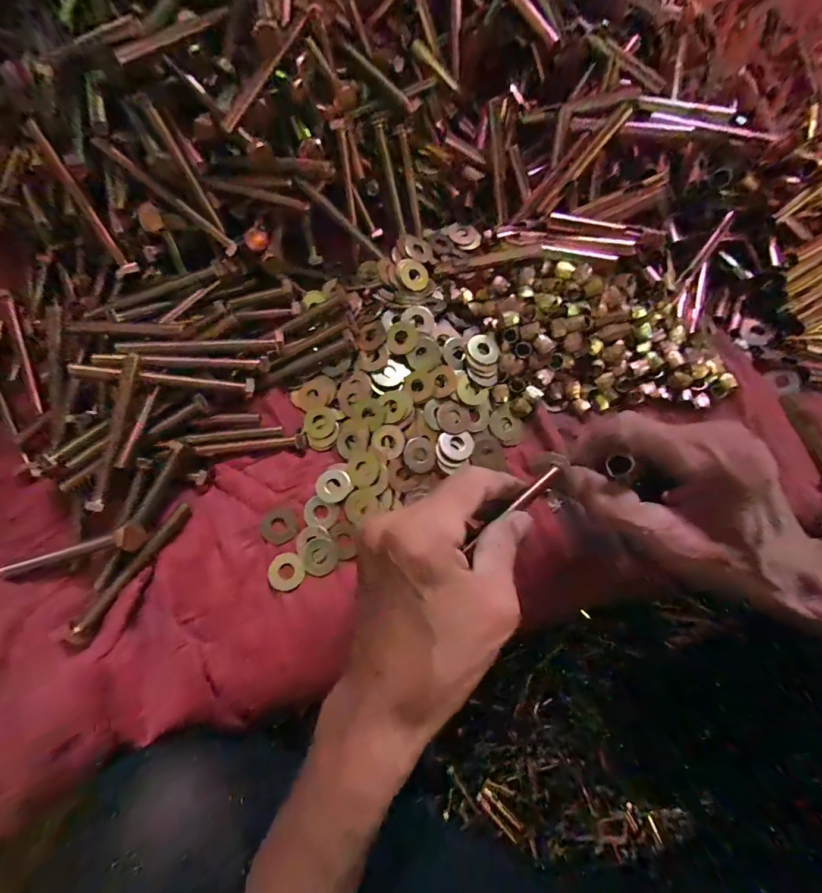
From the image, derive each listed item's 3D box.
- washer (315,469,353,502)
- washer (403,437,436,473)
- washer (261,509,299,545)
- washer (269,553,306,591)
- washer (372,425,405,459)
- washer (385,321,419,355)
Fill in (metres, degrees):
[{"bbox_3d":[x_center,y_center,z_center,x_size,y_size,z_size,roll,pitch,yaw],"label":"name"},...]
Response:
[{"bbox_3d":[-0.055,0.028,0.282,0.025,0.004,0.023,0,75,-1],"label":"washer"},{"bbox_3d":[0.006,0.006,0.284,0.023,0.004,0.024,0,75,-1],"label":"washer"},{"bbox_3d":[-0.092,0.056,0.277,0.025,0.004,0.023,0,78,0],"label":"washer"},{"bbox_3d":[-0.084,0.085,0.269,0.022,0.006,0.024,0,75,-1],"label":"washer"},{"bbox_3d":[-0.016,-0.003,0.287,0.022,0.004,0.024,-23,80,4],"label":"washer"},{"bbox_3d":[-0.007,-0.081,0.298,0.024,0.004,0.024,0,75,-1],"label":"washer"}]

